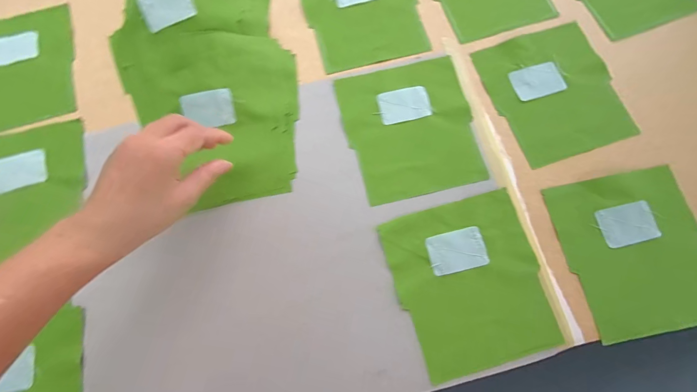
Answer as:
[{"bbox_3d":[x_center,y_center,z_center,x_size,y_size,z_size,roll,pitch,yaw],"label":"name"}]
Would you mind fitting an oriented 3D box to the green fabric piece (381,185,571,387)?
[{"bbox_3d":[0.127,0.088,0.325,0.148,0.007,0.164,-15,77,-3],"label":"green fabric piece"}]

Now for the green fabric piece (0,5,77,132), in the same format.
[{"bbox_3d":[-0.424,-0.164,0.396,0.141,0.007,0.159,-17,77,-4],"label":"green fabric piece"}]

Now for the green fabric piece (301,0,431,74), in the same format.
[{"bbox_3d":[0.019,-0.247,0.412,0.146,0.006,0.160,-14,77,-3],"label":"green fabric piece"}]

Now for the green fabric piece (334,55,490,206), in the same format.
[{"bbox_3d":[0.073,-0.081,0.369,0.145,0.004,0.162,-13,76,-2],"label":"green fabric piece"}]

